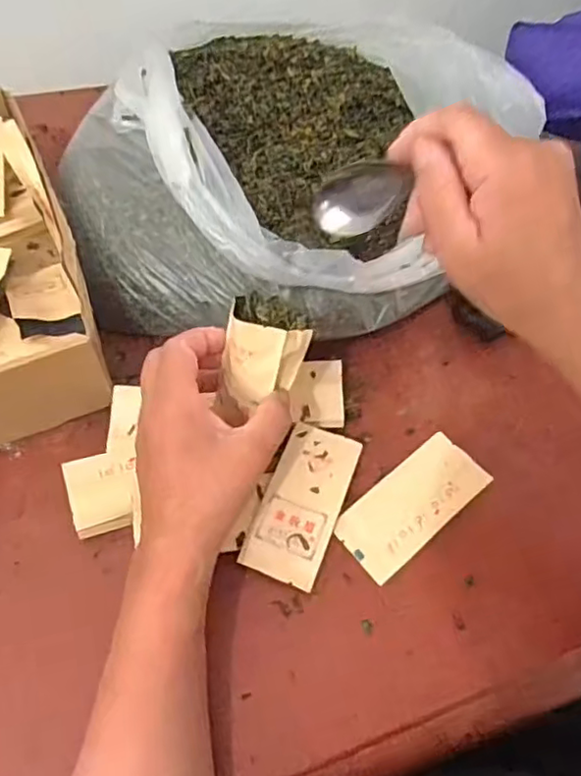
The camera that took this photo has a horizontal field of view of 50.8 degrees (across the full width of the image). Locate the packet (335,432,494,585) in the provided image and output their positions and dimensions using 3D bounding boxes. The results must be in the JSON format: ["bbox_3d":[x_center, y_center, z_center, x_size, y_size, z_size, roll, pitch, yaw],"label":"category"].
[{"bbox_3d":[0.085,0.080,0.428,0.107,0.004,0.051,-39,69,-14],"label":"packet"}]

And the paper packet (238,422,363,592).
[{"bbox_3d":[0.009,0.078,0.421,0.051,0.004,0.107,20,65,7],"label":"paper packet"}]

